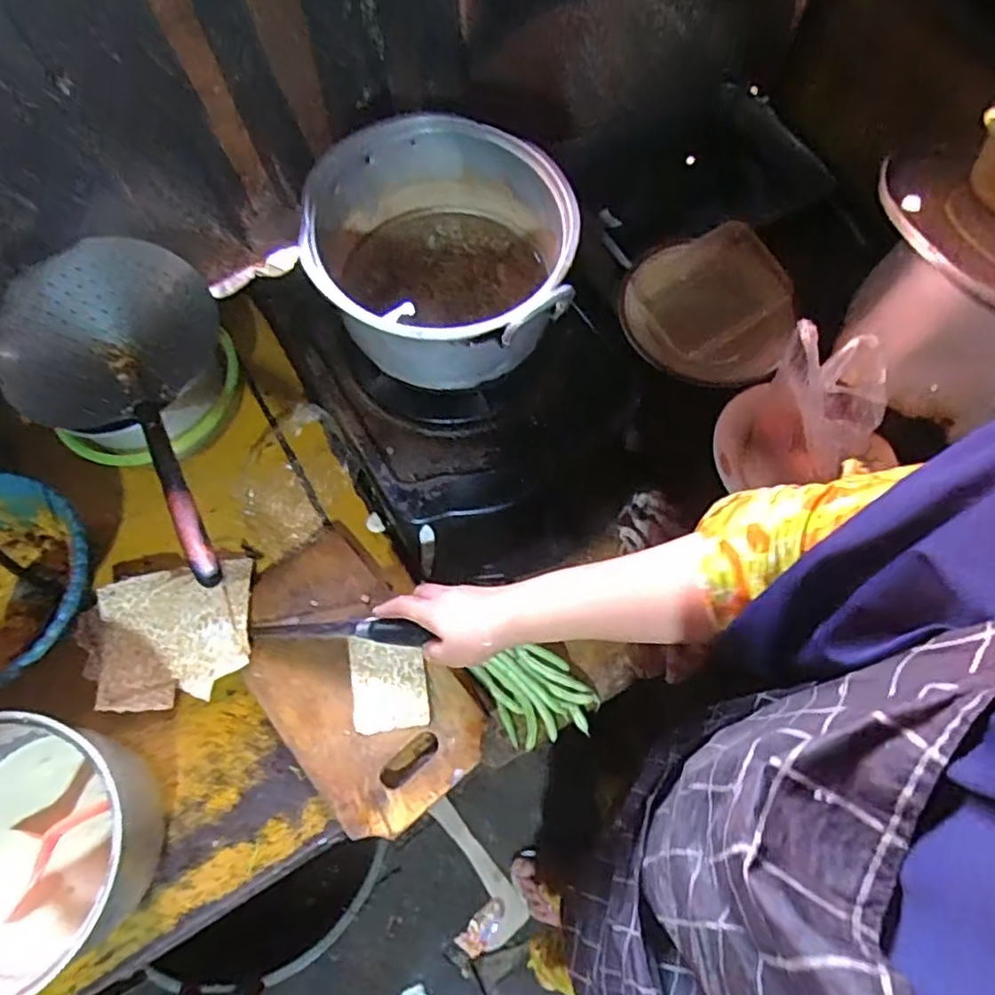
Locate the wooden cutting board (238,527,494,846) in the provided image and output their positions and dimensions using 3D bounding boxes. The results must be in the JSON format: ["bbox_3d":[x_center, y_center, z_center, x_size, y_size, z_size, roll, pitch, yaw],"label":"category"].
[{"bbox_3d":[-0.137,0.162,0.615,0.165,0.020,0.279,-35,70,-15],"label":"wooden cutting board"}]

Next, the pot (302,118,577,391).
[{"bbox_3d":[-0.048,-0.202,0.597,0.221,0.143,0.254,-12,66,-5],"label":"pot"}]

